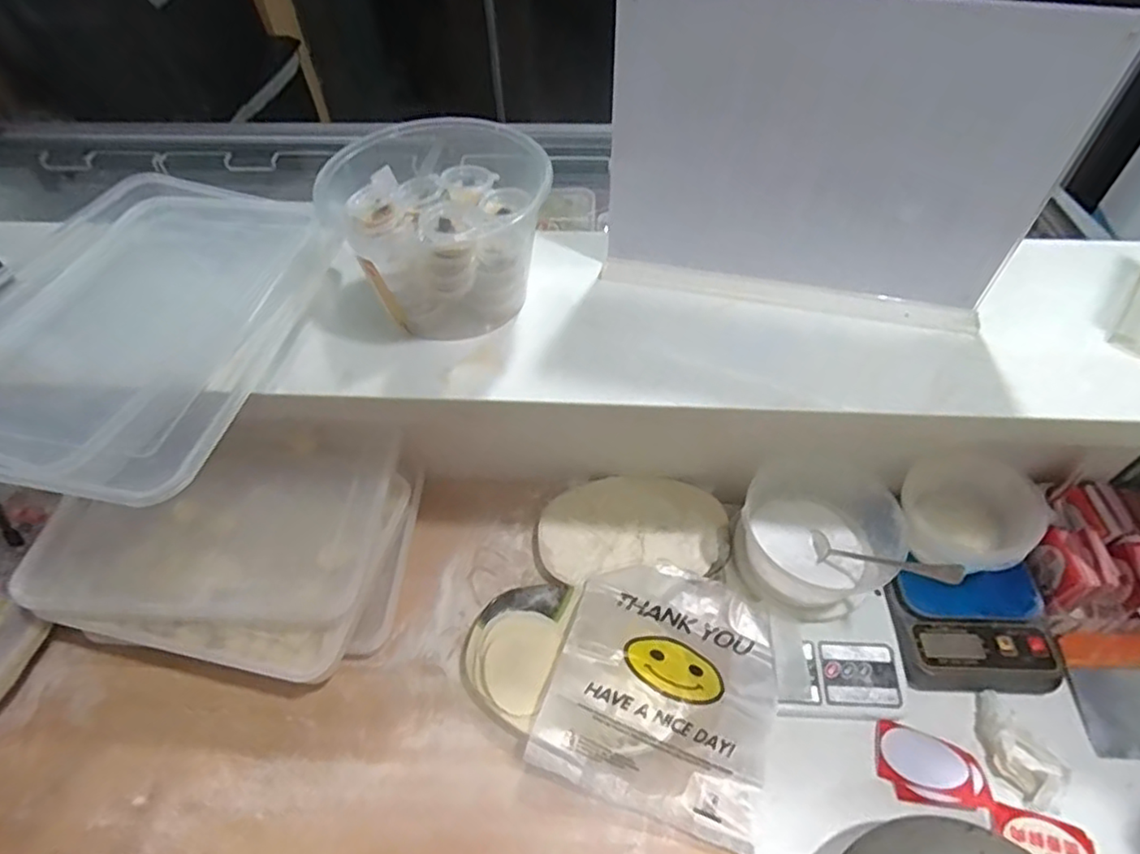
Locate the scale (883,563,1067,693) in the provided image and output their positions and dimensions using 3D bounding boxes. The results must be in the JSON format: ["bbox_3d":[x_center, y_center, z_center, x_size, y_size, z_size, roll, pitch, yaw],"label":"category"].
[{"bbox_3d":[0.394,0.196,0.607,0.149,0.034,0.126,-1,52,1],"label":"scale"}]

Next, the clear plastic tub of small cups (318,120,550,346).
[{"bbox_3d":[-0.101,-0.150,0.491,0.148,0.113,0.142,-1,52,1],"label":"clear plastic tub of small cups"}]

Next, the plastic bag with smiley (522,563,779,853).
[{"bbox_3d":[0.087,0.226,0.560,0.194,0.045,0.212,15,54,12],"label":"plastic bag with smiley"}]

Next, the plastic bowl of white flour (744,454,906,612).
[{"bbox_3d":[0.241,0.101,0.610,0.143,0.090,0.120,1,52,2],"label":"plastic bowl of white flour"}]

